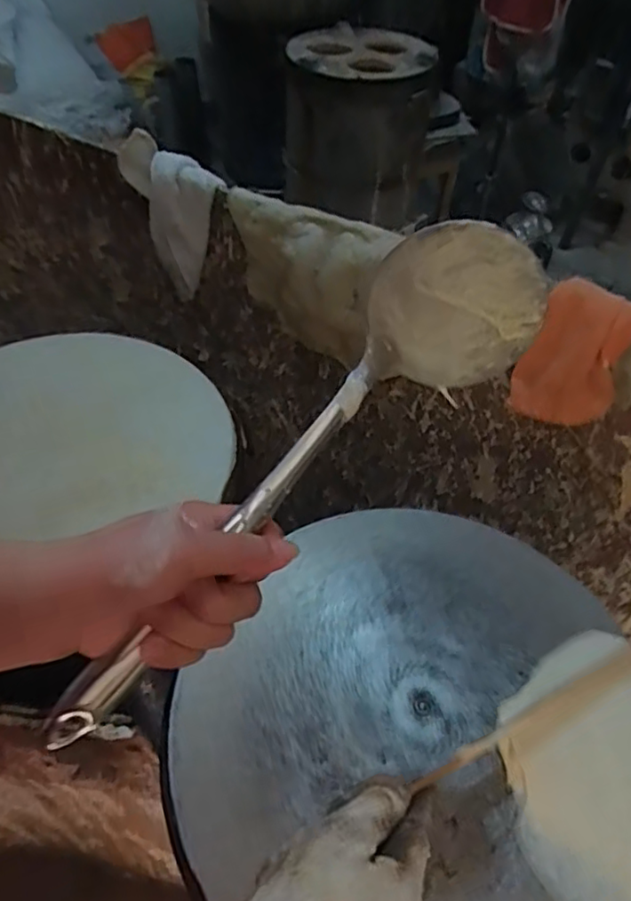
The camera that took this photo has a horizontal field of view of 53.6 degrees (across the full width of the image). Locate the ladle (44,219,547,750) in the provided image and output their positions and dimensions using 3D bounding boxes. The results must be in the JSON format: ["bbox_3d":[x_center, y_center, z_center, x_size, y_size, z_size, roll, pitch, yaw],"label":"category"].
[{"bbox_3d":[-0.012,0.010,0.316,0.071,0.079,0.324,39,76,25],"label":"ladle"}]

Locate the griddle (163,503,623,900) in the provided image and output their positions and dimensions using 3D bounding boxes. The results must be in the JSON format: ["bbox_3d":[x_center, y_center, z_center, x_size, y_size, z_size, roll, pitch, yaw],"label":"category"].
[{"bbox_3d":[0.088,0.206,0.487,0.335,0.020,0.373,29,55,21],"label":"griddle"}]

